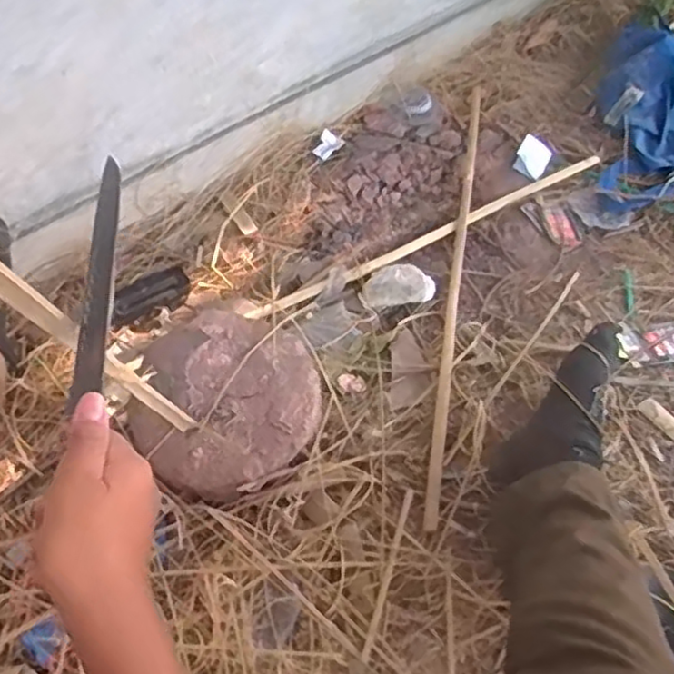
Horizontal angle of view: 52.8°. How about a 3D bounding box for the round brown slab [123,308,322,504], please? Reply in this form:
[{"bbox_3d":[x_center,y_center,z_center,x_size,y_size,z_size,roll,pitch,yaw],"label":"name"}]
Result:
[{"bbox_3d":[-0.132,0.079,0.800,0.209,0.082,0.216,29,72,6],"label":"round brown slab"}]

